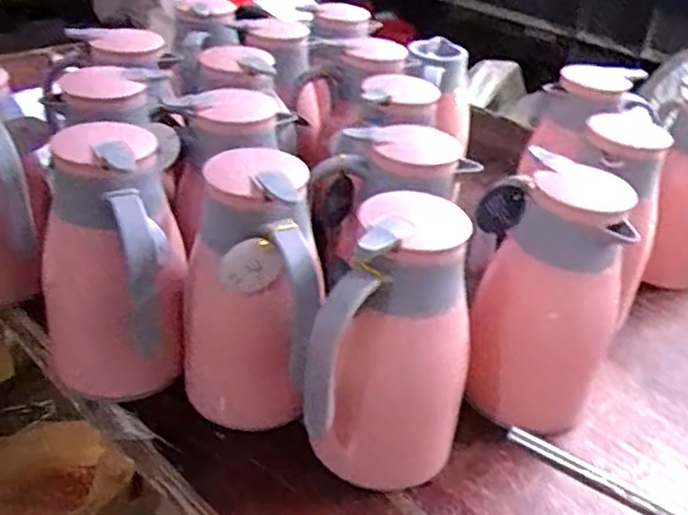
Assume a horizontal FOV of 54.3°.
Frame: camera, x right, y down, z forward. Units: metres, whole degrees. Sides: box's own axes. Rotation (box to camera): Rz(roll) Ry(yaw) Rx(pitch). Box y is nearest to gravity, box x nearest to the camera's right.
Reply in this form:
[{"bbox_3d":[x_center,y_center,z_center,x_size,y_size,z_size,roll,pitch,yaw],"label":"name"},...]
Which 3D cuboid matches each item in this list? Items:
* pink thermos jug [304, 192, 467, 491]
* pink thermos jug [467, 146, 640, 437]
[{"bbox_3d":[0.043,0.087,0.560,0.117,0.248,0.132,16,36,13],"label":"pink thermos jug"},{"bbox_3d":[0.188,0.040,0.647,0.136,0.249,0.127,13,36,9],"label":"pink thermos jug"}]

